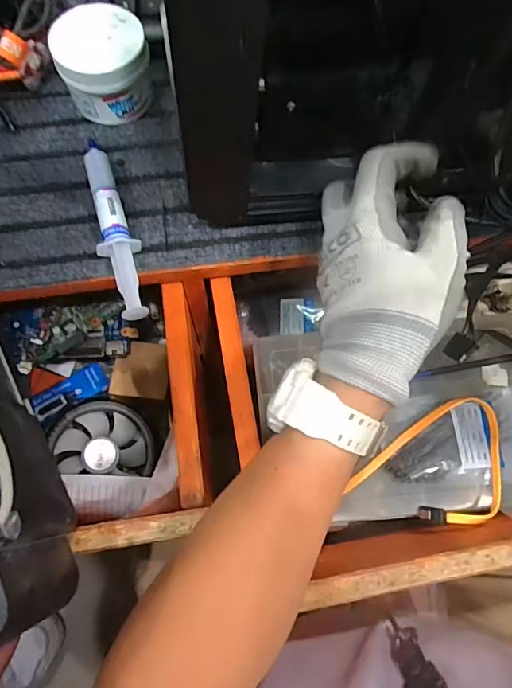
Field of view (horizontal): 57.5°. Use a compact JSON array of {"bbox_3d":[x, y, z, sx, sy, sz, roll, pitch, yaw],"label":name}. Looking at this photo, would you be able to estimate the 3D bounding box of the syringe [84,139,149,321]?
[{"bbox_3d":[-0.117,-0.097,0.382,0.029,0.026,0.173,-18,72,-7],"label":"syringe"}]

